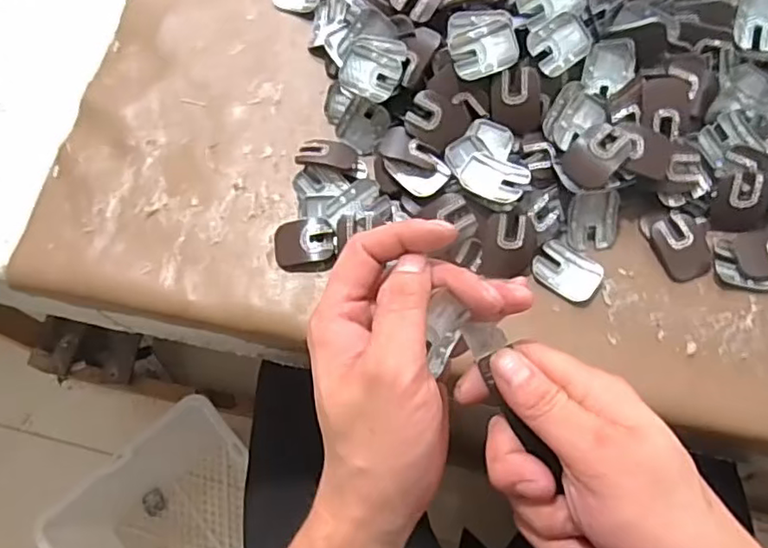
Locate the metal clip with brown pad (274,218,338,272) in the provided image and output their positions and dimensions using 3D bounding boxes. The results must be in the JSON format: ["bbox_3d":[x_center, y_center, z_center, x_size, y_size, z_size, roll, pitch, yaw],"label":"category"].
[{"bbox_3d":[-0.050,-0.019,0.390,0.042,0.004,0.034,-1,80,18],"label":"metal clip with brown pad"}]

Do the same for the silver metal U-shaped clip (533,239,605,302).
[{"bbox_3d":[0.114,-0.002,0.379,0.040,0.005,0.029,34,73,14],"label":"silver metal U-shaped clip"}]

